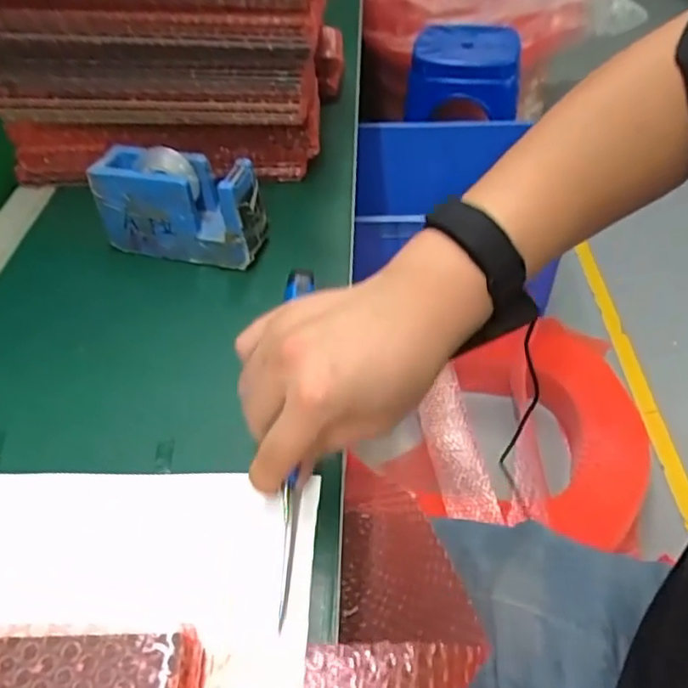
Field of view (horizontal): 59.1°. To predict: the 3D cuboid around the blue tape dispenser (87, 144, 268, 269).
[{"bbox_3d":[-0.135,-0.113,0.505,0.132,0.085,0.047,12,48,14],"label":"blue tape dispenser"}]

